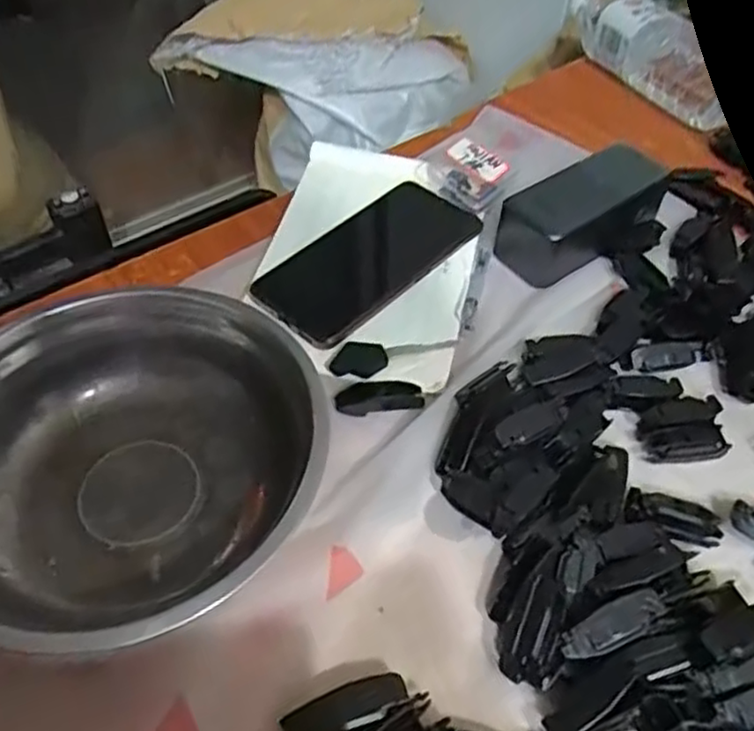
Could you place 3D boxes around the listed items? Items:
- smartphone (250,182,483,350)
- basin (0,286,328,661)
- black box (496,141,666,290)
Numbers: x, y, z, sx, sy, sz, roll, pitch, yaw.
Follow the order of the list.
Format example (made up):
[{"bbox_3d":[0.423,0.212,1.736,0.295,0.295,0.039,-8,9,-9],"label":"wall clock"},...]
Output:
[{"bbox_3d":[-0.004,-0.075,0.500,0.077,0.015,0.169,38,59,27],"label":"smartphone"},{"bbox_3d":[-0.125,0.051,0.365,0.186,0.056,0.198,1,50,-1],"label":"basin"},{"bbox_3d":[0.147,-0.114,0.509,0.124,0.043,0.069,-29,56,-23],"label":"black box"}]

